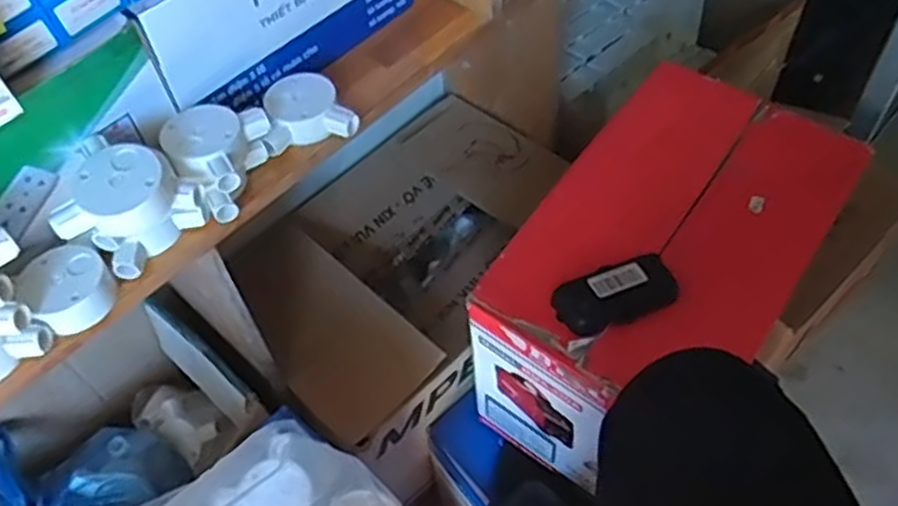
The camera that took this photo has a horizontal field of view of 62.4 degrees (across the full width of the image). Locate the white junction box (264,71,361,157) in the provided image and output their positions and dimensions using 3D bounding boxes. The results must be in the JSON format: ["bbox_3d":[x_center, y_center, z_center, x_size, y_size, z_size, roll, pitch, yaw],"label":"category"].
[{"bbox_3d":[-0.131,-0.131,0.678,0.080,0.029,0.067,-17,54,-9],"label":"white junction box"}]

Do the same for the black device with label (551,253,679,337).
[{"bbox_3d":[0.149,0.036,0.653,0.104,0.026,0.050,-18,54,-10],"label":"black device with label"}]

